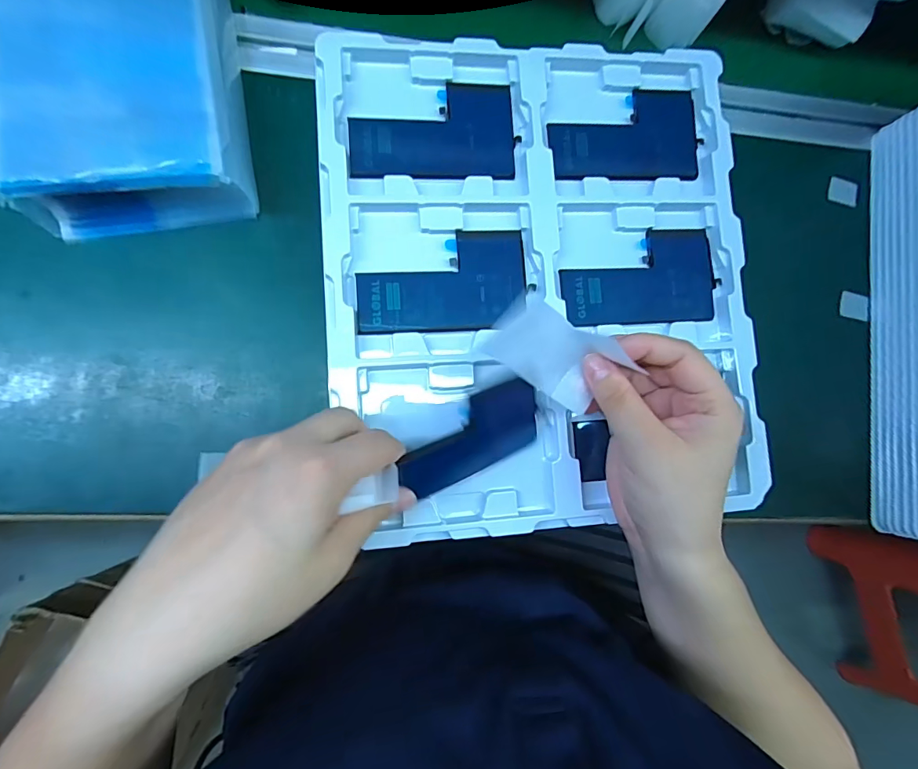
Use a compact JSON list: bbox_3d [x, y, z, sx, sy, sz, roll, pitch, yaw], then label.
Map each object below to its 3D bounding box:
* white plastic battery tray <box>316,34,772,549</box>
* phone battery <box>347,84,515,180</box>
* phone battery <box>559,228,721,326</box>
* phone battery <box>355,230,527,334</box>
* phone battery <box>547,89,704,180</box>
[{"bbox_3d":[0.056,-0.069,0.301,0.278,0.026,0.315,-3,86,-8],"label":"white plastic battery tray"},{"bbox_3d":[-0.017,-0.168,0.297,0.107,0.008,0.065,-4,83,-8],"label":"phone battery"},{"bbox_3d":[0.124,-0.074,0.309,0.112,0.004,0.064,-4,85,-9],"label":"phone battery"},{"bbox_3d":[-0.010,-0.067,0.290,0.108,0.008,0.064,-4,83,-8],"label":"phone battery"},{"bbox_3d":[0.117,-0.175,0.316,0.113,0.010,0.065,-5,84,-8],"label":"phone battery"}]

